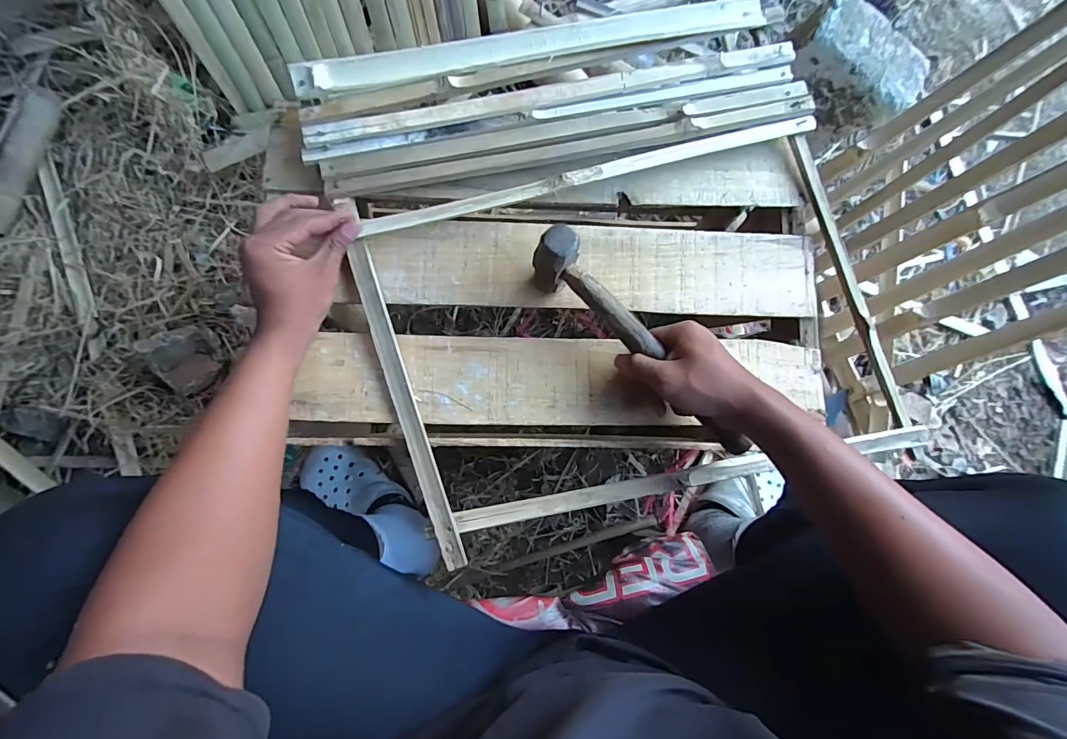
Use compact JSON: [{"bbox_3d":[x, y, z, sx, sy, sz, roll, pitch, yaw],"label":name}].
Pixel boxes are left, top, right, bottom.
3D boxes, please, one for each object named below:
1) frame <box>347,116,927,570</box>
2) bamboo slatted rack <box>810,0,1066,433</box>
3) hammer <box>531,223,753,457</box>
[{"bbox_3d":[0.102,-0.038,0.475,0.506,0.030,0.361,-14,85,-5],"label":"frame"},{"bbox_3d":[0.633,-0.180,0.631,0.093,0.505,0.450,-6,76,-23],"label":"bamboo slatted rack"},{"bbox_3d":[0.100,-0.020,0.446,0.037,0.079,0.272,-43,92,-7],"label":"hammer"}]

